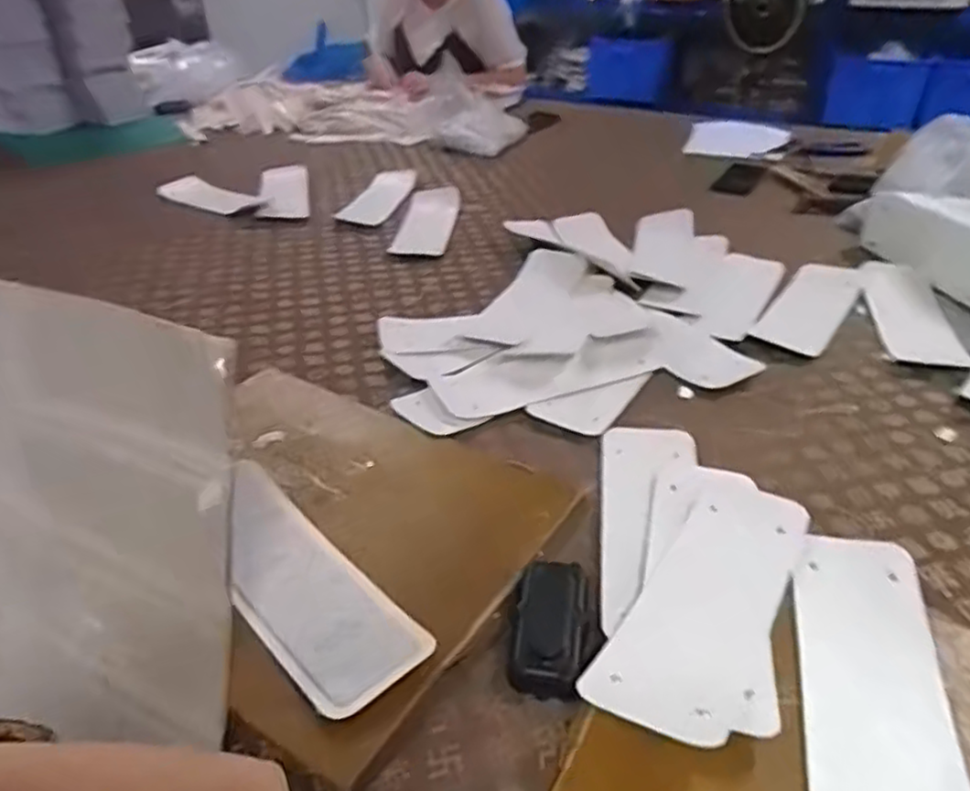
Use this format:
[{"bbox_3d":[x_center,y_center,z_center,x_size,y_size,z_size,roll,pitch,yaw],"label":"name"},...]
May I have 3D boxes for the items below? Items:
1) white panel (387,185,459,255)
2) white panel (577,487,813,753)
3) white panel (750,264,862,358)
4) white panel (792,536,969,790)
[{"bbox_3d":[-0.096,-0.293,1.176,0.088,0.023,0.248,3,35,4],"label":"white panel"},{"bbox_3d":[0.162,0.141,0.504,0.085,0.015,0.264,19,32,28],"label":"white panel"},{"bbox_3d":[0.431,-0.121,0.934,0.086,0.011,0.254,22,40,29],"label":"white panel"},{"bbox_3d":[0.245,0.185,0.445,0.085,0.012,0.263,9,32,15],"label":"white panel"}]

